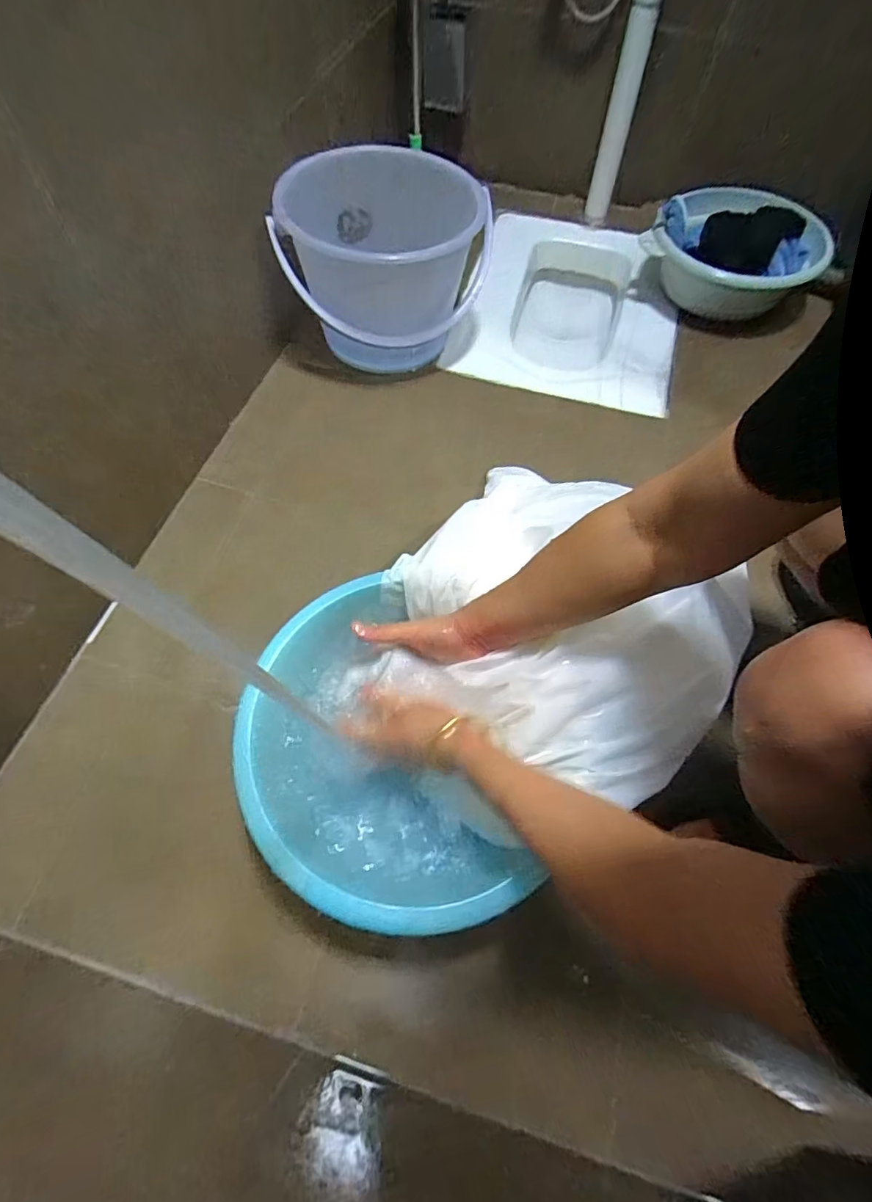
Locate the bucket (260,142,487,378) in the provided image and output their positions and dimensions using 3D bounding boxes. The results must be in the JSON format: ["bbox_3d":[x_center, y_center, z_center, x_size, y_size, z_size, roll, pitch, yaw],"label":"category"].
[{"bbox_3d":[-0.085,-0.563,0.896,0.326,0.231,0.326,-1,65,1],"label":"bucket"}]

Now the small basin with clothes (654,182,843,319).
[{"bbox_3d":[0.548,-0.649,0.954,0.289,0.094,0.267,25,68,13],"label":"small basin with clothes"}]

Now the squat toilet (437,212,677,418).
[{"bbox_3d":[0.267,-0.562,1.084,0.409,0.179,0.516,14,66,8],"label":"squat toilet"}]

